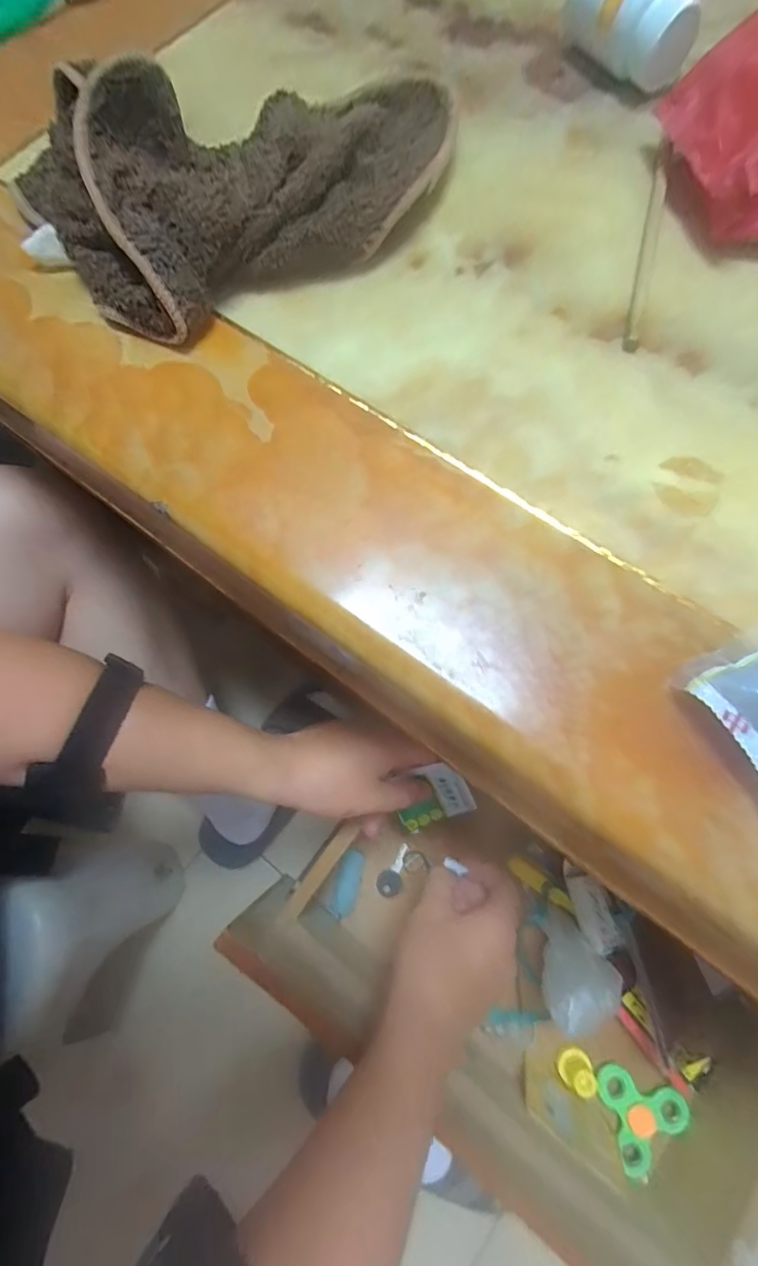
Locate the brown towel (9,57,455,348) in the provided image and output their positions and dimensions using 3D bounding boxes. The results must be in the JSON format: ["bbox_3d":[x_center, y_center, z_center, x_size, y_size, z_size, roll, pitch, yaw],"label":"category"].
[{"bbox_3d":[-0.060,-0.240,0.251,0.220,0.049,0.137,-27,74,-7],"label":"brown towel"}]

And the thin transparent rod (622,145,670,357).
[{"bbox_3d":[0.141,-0.207,0.262,0.007,0.004,0.149,14,74,6],"label":"thin transparent rod"}]

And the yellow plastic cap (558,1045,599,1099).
[{"bbox_3d":[0.156,0.345,0.393,0.025,0.028,0.021,-33,75,-8],"label":"yellow plastic cap"}]

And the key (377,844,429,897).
[{"bbox_3d":[0.021,0.219,0.453,0.029,0.007,0.050,38,78,12],"label":"key"}]

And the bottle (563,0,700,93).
[{"bbox_3d":[0.139,-0.353,0.287,0.033,0.044,0.081,-33,75,-8],"label":"bottle"}]

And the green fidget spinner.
[{"bbox_3d":[0.212,0.380,0.394,0.062,0.013,0.071,-16,73,-4],"label":"green fidget spinner"}]

